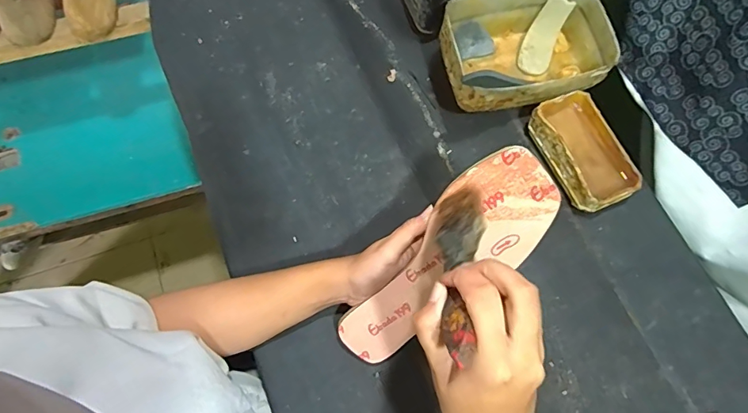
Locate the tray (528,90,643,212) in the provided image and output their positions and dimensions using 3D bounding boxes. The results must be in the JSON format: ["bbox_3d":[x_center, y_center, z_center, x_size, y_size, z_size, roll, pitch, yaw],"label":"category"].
[{"bbox_3d":[0.229,-0.058,0.498,0.073,0.044,0.125,-23,74,-8],"label":"tray"}]

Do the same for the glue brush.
[{"bbox_3d":[0.057,0.035,0.296,0.027,0.028,0.154,11,36,3],"label":"glue brush"}]

